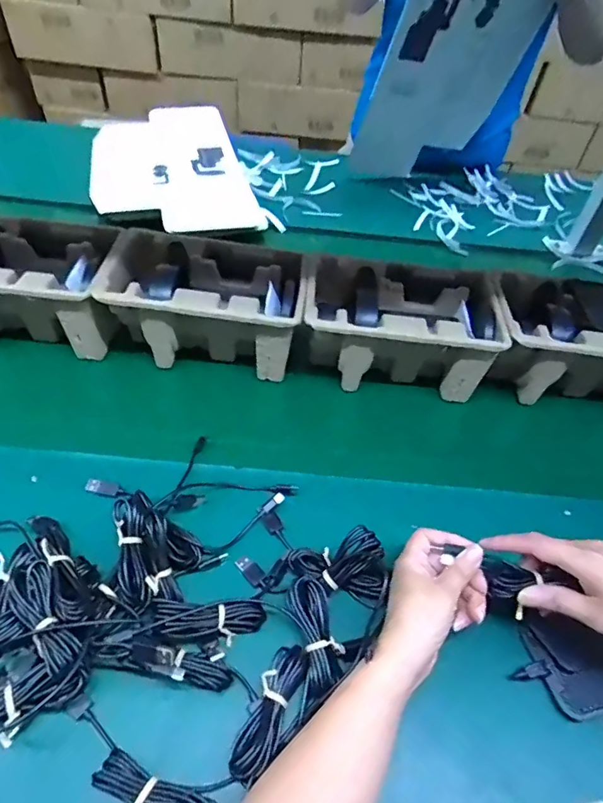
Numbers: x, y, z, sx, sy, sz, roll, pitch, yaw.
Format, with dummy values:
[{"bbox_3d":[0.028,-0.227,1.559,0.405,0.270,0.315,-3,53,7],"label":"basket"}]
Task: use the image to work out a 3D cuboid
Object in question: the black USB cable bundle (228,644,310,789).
[{"bbox_3d":[-0.022,0.220,0.353,0.024,0.020,0.090,19,46,16],"label":"black USB cable bundle"}]

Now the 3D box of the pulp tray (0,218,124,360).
[{"bbox_3d":[-0.338,-0.133,0.596,0.241,0.112,0.139,3,44,1],"label":"pulp tray"}]

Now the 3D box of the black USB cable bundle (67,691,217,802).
[{"bbox_3d":[-0.115,0.254,0.332,0.133,0.017,0.037,24,48,20],"label":"black USB cable bundle"}]

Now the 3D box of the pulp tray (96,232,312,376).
[{"bbox_3d":[-0.110,-0.111,0.598,0.226,0.113,0.141,2,44,-1],"label":"pulp tray"}]

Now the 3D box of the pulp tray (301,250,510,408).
[{"bbox_3d":[0.117,-0.081,0.597,0.221,0.118,0.135,5,44,2],"label":"pulp tray"}]

